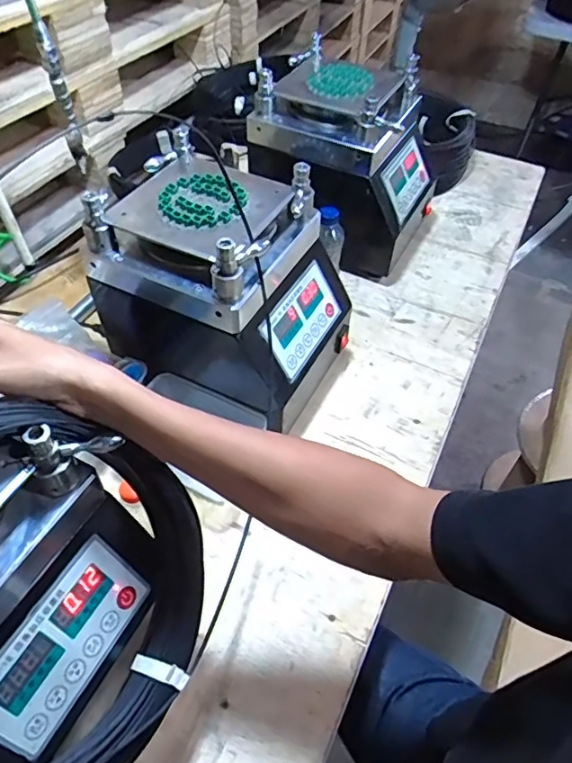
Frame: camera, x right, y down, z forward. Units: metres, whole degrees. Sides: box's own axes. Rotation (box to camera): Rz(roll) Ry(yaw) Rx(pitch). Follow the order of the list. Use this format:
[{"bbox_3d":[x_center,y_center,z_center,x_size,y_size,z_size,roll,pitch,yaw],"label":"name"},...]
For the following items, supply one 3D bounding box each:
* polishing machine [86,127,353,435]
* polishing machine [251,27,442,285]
[{"bbox_3d":[-0.075,-0.113,0.734,0.278,0.291,0.219,22,53,15],"label":"polishing machine"},{"bbox_3d":[0.109,-0.391,0.961,0.282,0.284,0.243,21,53,14],"label":"polishing machine"}]

